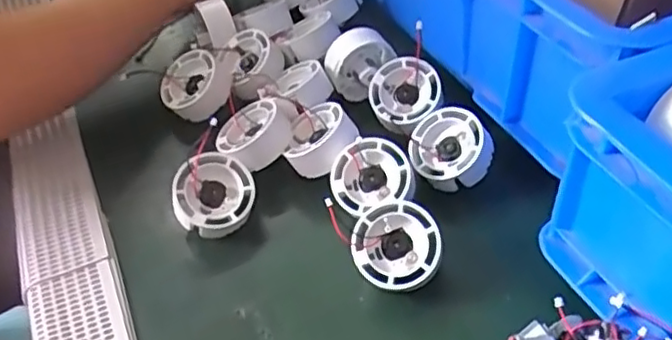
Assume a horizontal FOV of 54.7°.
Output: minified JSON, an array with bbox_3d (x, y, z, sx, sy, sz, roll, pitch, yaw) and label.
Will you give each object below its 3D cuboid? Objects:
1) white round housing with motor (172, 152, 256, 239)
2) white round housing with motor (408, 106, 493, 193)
[{"bbox_3d":[-0.085,0.018,0.448,0.054,0.025,0.054,-12,79,-16],"label":"white round housing with motor"},{"bbox_3d":[0.080,-0.014,0.456,0.054,0.025,0.053,34,87,33],"label":"white round housing with motor"}]

